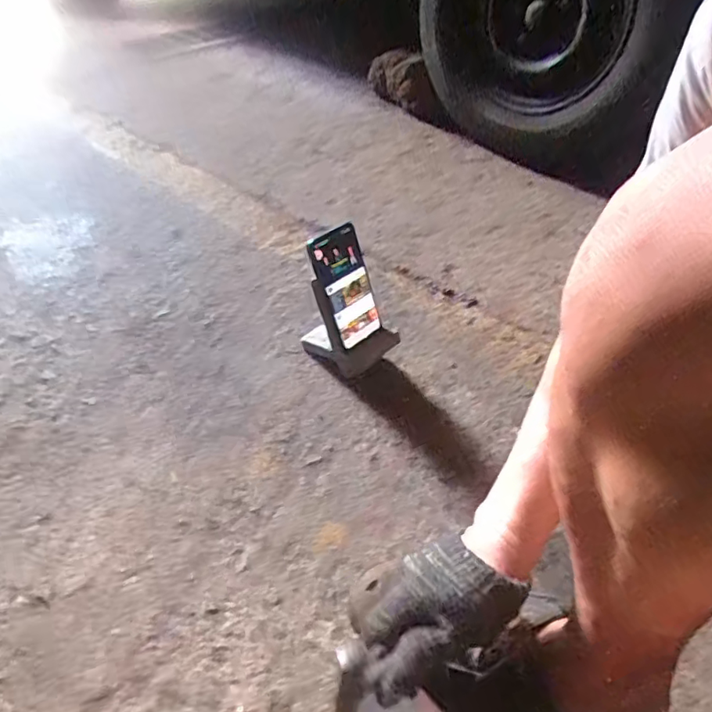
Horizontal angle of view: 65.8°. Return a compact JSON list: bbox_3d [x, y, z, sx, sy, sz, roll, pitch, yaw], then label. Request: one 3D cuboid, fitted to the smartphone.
[{"bbox_3d":[-0.010,-0.092,0.730,0.011,0.155,0.078,9,37,47],"label":"smartphone"}]

